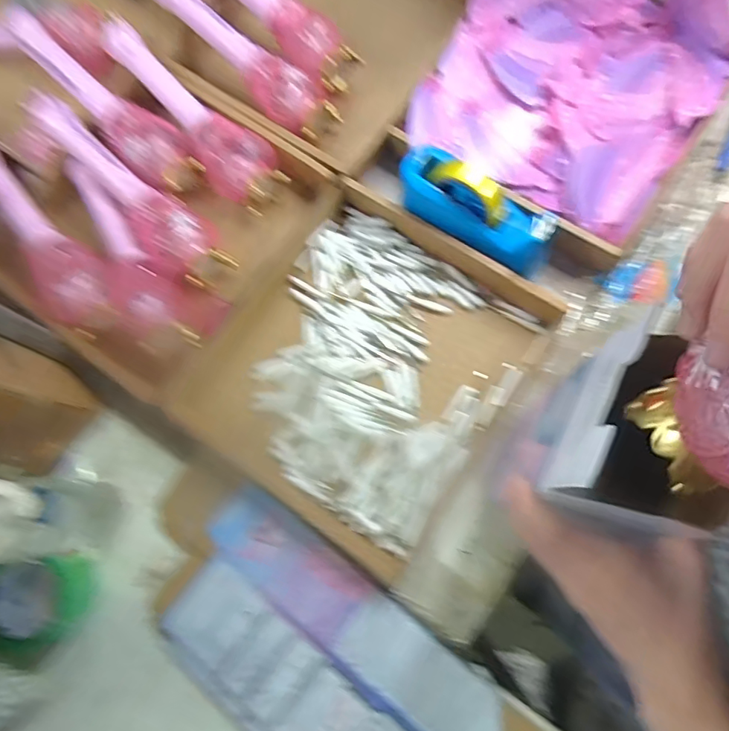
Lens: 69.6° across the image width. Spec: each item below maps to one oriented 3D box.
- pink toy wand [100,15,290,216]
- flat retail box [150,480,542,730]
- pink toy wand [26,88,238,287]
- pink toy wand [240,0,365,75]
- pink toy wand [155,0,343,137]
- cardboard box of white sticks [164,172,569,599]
[{"bbox_3d":[-0.240,-0.355,0.735,0.090,0.064,0.341,-40,77,-7],"label":"pink toy wand"},{"bbox_3d":[-0.038,0.334,0.568,0.405,0.025,0.202,38,78,12],"label":"flat retail box"},{"bbox_3d":[-0.315,-0.236,0.705,0.332,0.064,0.081,43,85,14],"label":"pink toy wand"},{"bbox_3d":[-0.146,-0.518,0.751,0.330,0.049,0.071,40,84,12],"label":"pink toy wand"},{"bbox_3d":[-0.165,-0.438,0.738,0.089,0.064,0.323,-40,78,-4],"label":"pink toy wand"},{"bbox_3d":[-0.003,-0.003,0.648,0.345,0.057,0.381,32,77,11],"label":"cardboard box of white sticks"}]

